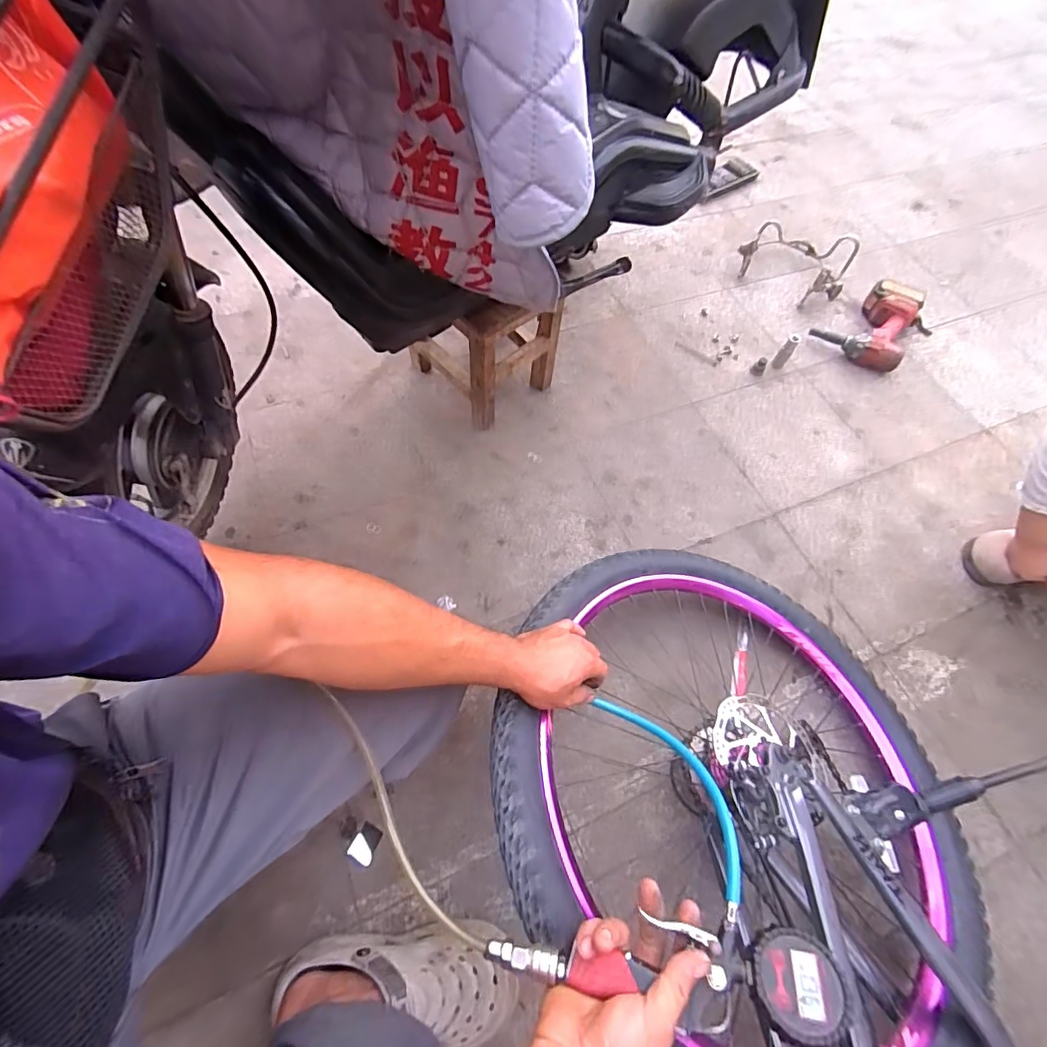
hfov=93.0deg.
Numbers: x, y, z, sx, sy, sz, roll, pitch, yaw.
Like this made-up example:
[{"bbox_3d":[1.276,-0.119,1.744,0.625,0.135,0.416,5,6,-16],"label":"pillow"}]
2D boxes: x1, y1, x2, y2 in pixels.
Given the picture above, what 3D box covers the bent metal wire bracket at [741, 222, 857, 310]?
[{"bbox_3d":[0.743,-0.717,1.338,0.269,0.080,0.270,35,66,13],"label":"bent metal wire bracket"}]

